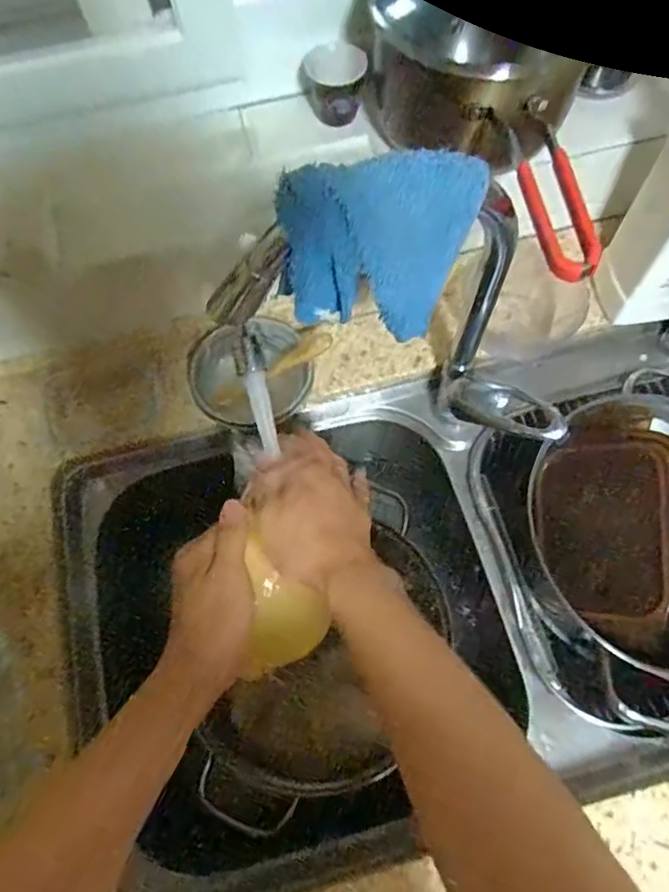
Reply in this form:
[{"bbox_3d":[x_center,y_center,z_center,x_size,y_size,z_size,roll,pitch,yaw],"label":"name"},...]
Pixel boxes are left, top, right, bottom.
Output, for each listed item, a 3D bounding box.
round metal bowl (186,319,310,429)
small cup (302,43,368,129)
[{"bbox_3d":[-0.081,-0.064,0.578,0.115,0.052,0.115,-1,67,2],"label":"round metal bowl"},{"bbox_3d":[0.001,-0.330,0.526,0.054,0.056,0.050,-1,67,2],"label":"small cup"}]

